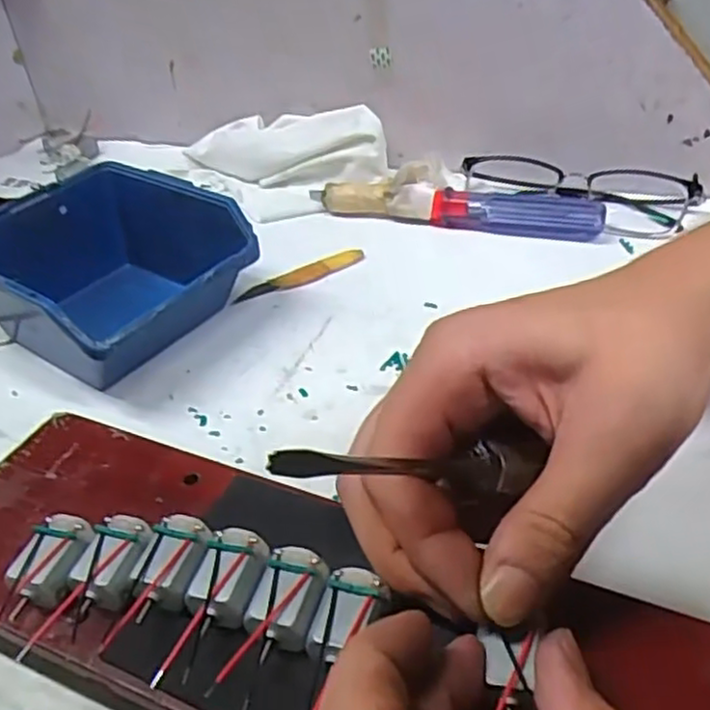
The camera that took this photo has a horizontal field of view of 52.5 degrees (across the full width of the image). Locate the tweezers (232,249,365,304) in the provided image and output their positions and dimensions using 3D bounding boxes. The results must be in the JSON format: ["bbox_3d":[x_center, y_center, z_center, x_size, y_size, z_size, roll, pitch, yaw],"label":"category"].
[{"bbox_3d":[-0.031,-0.046,0.416,0.081,0.005,0.013,-21,41,-17],"label":"tweezers"}]

